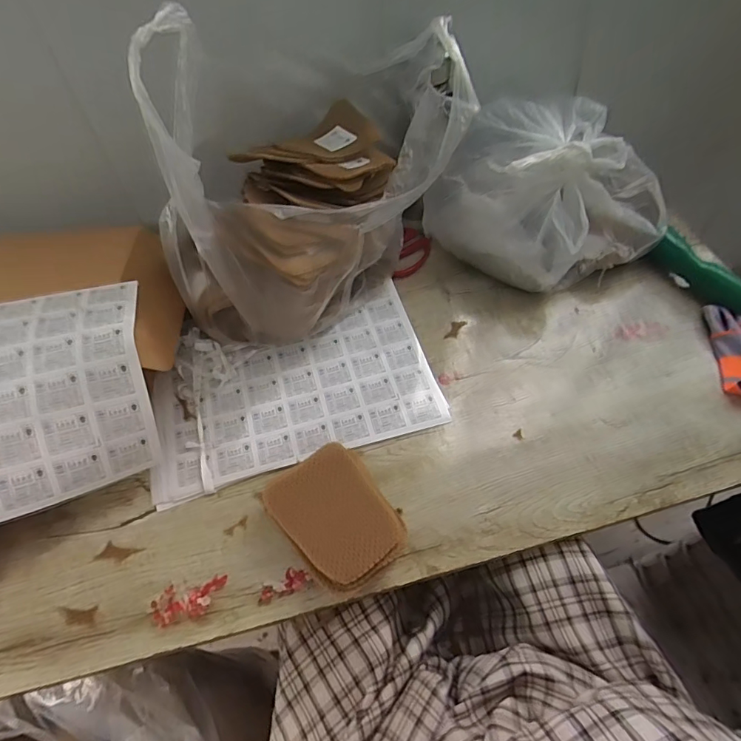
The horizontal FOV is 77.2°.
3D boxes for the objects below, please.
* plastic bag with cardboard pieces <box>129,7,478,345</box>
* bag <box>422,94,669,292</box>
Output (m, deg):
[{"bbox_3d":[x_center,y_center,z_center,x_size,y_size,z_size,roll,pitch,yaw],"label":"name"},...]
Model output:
[{"bbox_3d":[-0.076,-0.214,0.537,0.331,0.323,0.234,-21,58,-11],"label":"plastic bag with cardboard pieces"},{"bbox_3d":[0.246,-0.239,0.625,0.276,0.143,0.205,-24,59,-13],"label":"bag"}]

